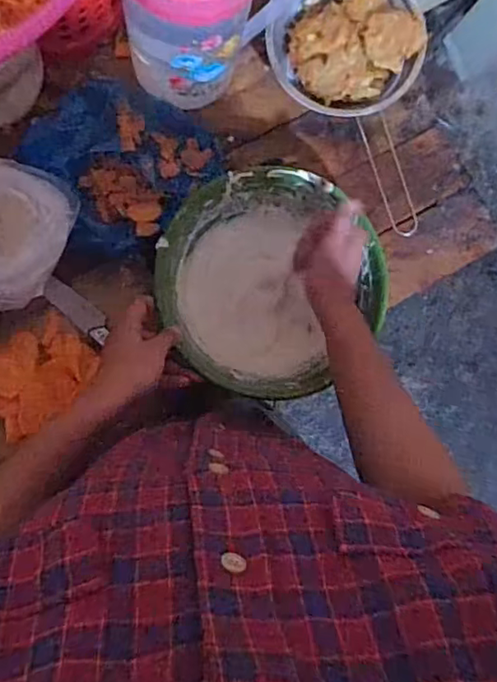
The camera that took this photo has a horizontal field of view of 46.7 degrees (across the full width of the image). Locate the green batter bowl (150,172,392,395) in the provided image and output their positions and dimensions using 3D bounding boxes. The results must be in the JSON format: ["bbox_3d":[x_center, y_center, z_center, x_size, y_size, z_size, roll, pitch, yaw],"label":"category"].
[{"bbox_3d":[0.016,-0.063,0.643,0.232,0.095,0.233,1,87,-9],"label":"green batter bowl"}]

